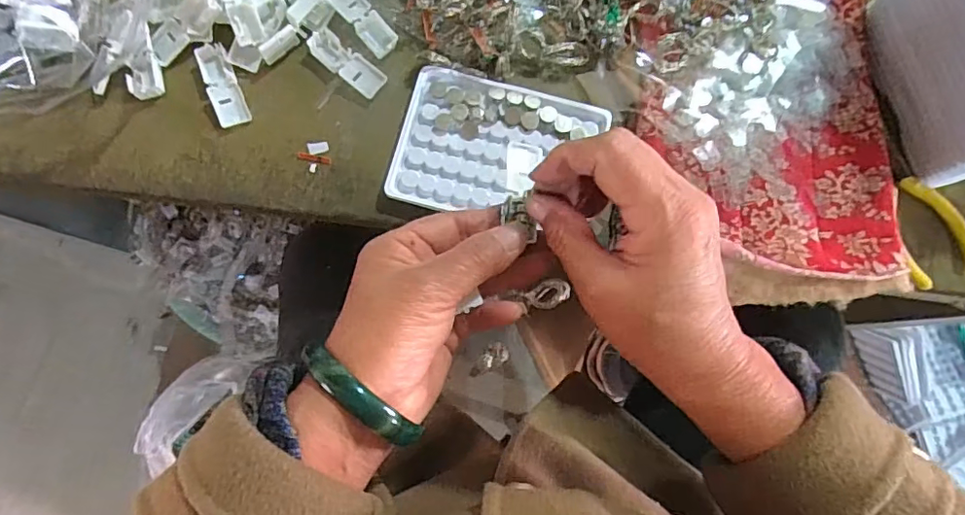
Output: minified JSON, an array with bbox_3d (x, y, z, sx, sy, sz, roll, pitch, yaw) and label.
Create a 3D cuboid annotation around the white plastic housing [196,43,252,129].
[{"bbox_3d":[-0.169,-0.111,0.354,0.018,0.013,0.052,-21,82,-5],"label":"white plastic housing"}]

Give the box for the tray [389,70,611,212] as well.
[{"bbox_3d":[0.010,-0.070,0.351,0.125,0.006,0.088,12,81,0],"label":"tray"}]

